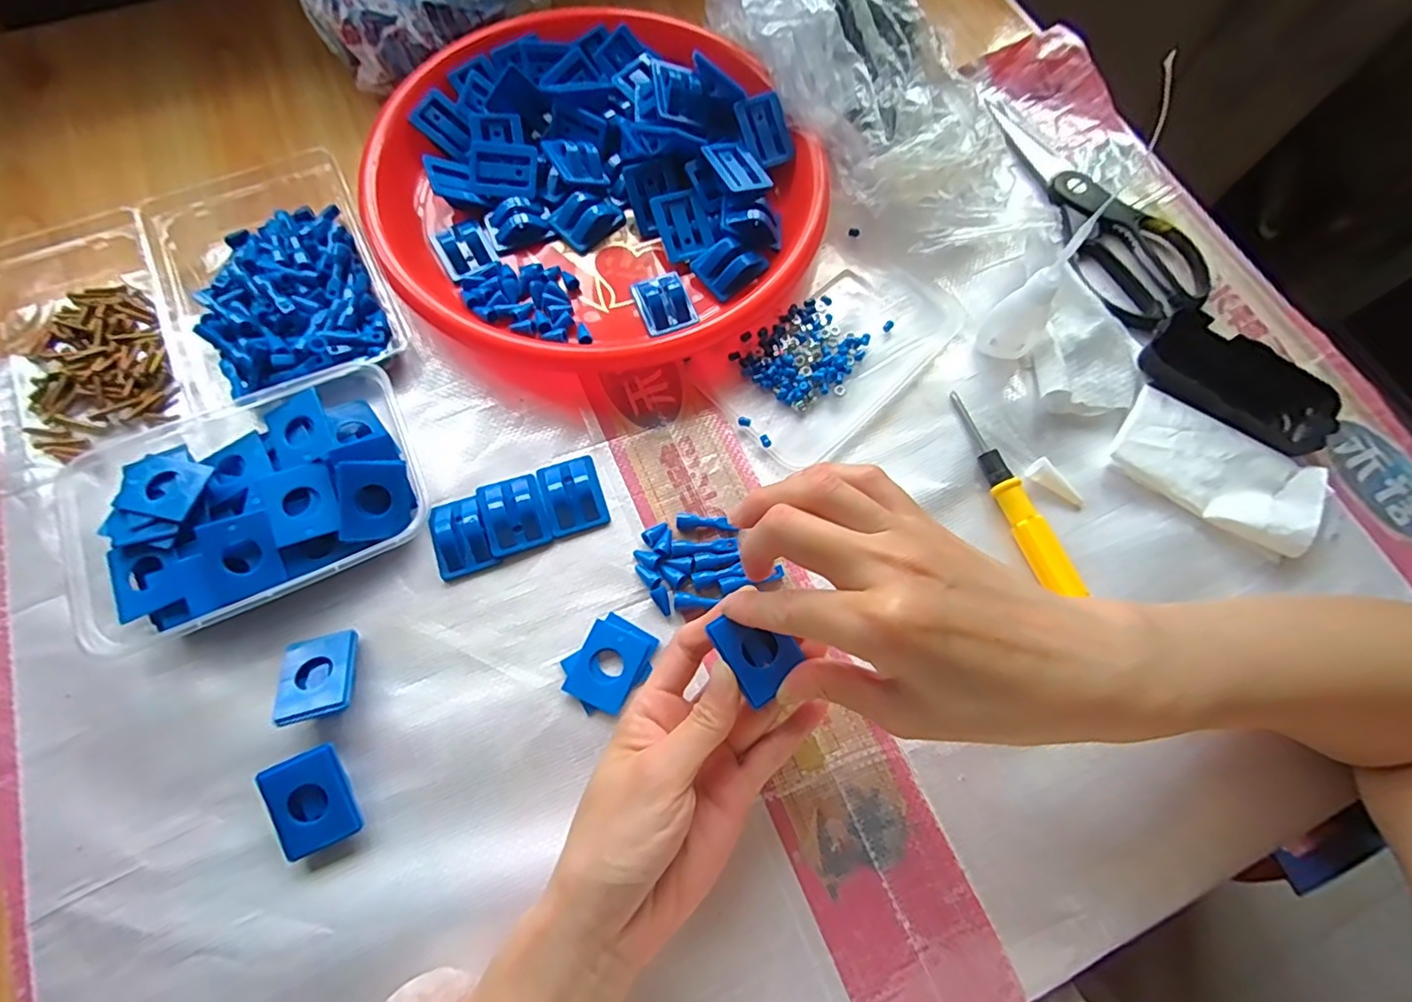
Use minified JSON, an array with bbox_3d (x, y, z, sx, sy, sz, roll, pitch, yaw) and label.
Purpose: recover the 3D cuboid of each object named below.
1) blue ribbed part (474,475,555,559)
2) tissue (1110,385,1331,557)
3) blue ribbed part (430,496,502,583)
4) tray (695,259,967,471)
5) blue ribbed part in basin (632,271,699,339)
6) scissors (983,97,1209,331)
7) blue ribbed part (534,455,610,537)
[{"bbox_3d":[-0.109,0.007,0.346,0.035,0.013,0.045,-19,72,-9],"label":"blue ribbed part"},{"bbox_3d":[0.307,-0.019,0.365,0.113,0.015,0.059,33,72,9],"label":"tissue"},{"bbox_3d":[-0.138,0.020,0.340,0.031,0.012,0.041,-20,72,-9],"label":"blue ribbed part"},{"bbox_3d":[0.084,-0.099,0.394,0.164,0.010,0.096,-40,76,-15],"label":"tray"},{"bbox_3d":[-0.027,-0.127,0.391,0.033,0.011,0.034,-18,102,3],"label":"blue ribbed part in basin"},{"bbox_3d":[0.284,-0.217,0.435,0.094,0.010,0.216,-14,71,-7],"label":"scissors"},{"bbox_3d":[-0.078,-0.005,0.352,0.034,0.014,0.045,-18,72,-8],"label":"blue ribbed part"}]

